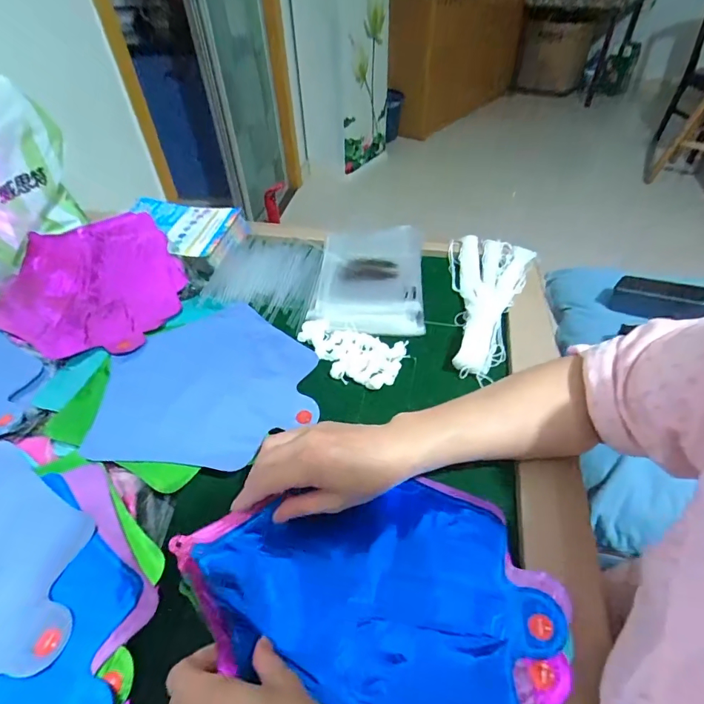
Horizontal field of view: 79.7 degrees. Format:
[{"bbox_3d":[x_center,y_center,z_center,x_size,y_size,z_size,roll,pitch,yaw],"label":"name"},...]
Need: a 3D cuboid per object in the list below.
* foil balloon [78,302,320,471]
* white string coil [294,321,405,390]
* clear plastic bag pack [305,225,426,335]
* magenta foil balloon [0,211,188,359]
[{"bbox_3d":[-0.157,0.026,0.458,0.219,0.015,0.225,-8,45,-7],"label":"foil balloon"},{"bbox_3d":[-0.007,0.000,0.495,0.131,0.012,0.074,15,47,16],"label":"white string coil"},{"bbox_3d":[0.026,-0.108,0.590,0.144,0.024,0.218,3,45,4],"label":"clear plastic bag pack"},{"bbox_3d":[-0.368,-0.112,0.578,0.298,0.045,0.223,22,49,22],"label":"magenta foil balloon"}]

